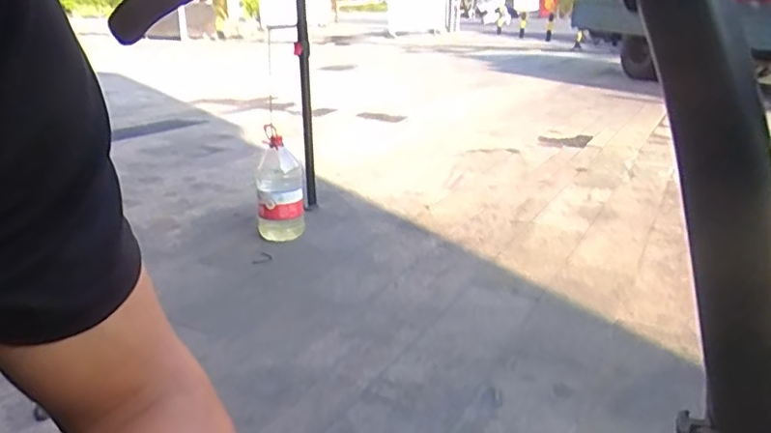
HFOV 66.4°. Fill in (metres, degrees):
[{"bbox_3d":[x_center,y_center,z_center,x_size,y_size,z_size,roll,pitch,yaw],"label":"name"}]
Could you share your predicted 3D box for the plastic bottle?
[{"bbox_3d":[-0.333,-0.092,1.868,0.141,0.359,0.114,-1,20,-9],"label":"plastic bottle"}]

